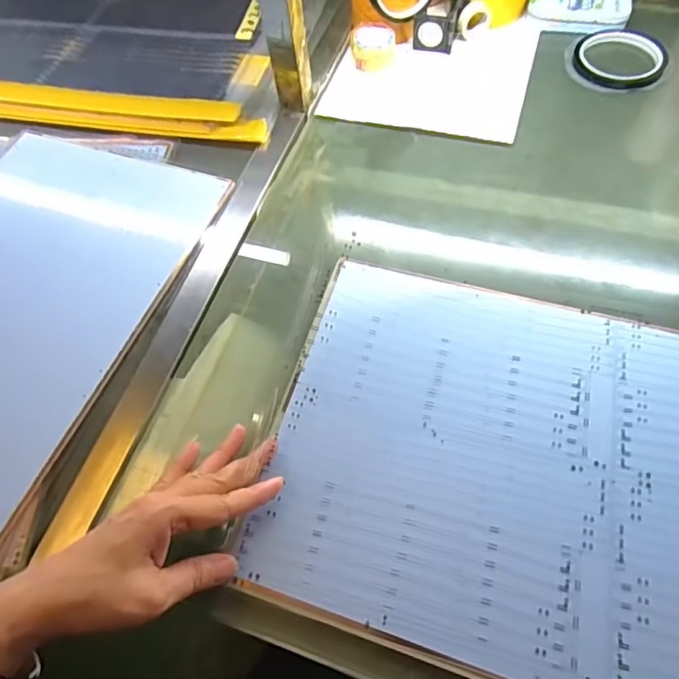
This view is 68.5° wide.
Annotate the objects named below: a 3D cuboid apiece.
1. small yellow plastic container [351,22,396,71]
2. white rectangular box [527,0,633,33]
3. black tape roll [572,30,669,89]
[{"bbox_3d":[0.038,-0.327,0.558,0.047,0.030,0.044,-3,61,3],"label":"small yellow plastic container"},{"bbox_3d":[0.274,-0.381,0.571,0.108,0.022,0.073,13,63,11],"label":"white rectangular box"},{"bbox_3d":[0.296,-0.300,0.533,0.092,0.015,0.092,-2,61,3],"label":"black tape roll"}]

